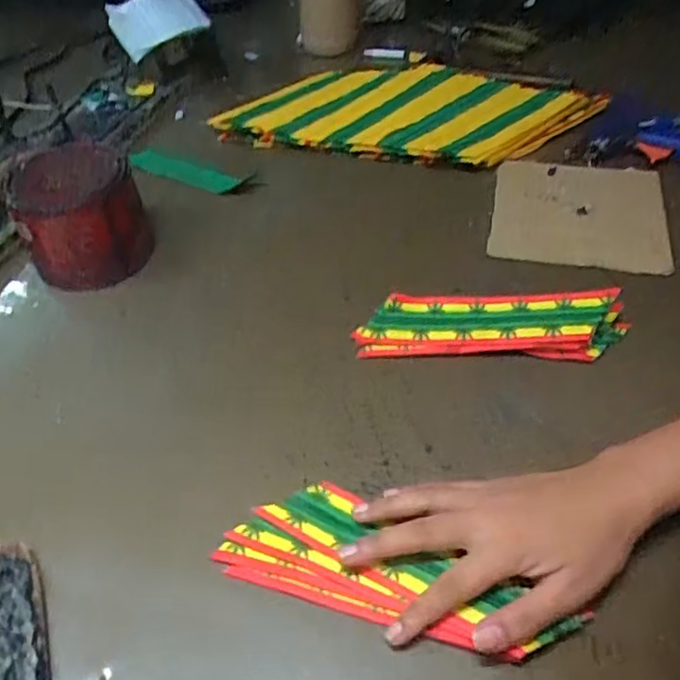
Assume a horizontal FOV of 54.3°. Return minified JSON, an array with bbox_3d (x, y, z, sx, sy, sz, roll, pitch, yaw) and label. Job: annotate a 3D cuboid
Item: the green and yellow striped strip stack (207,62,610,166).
[{"bbox_3d":[0.081,-0.262,0.746,0.403,0.032,0.173,7,47,10],"label":"green and yellow striped strip stack"}]

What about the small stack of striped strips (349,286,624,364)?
[{"bbox_3d":[0.118,-0.011,0.522,0.203,0.035,0.050,-1,46,3],"label":"small stack of striped strips"}]

